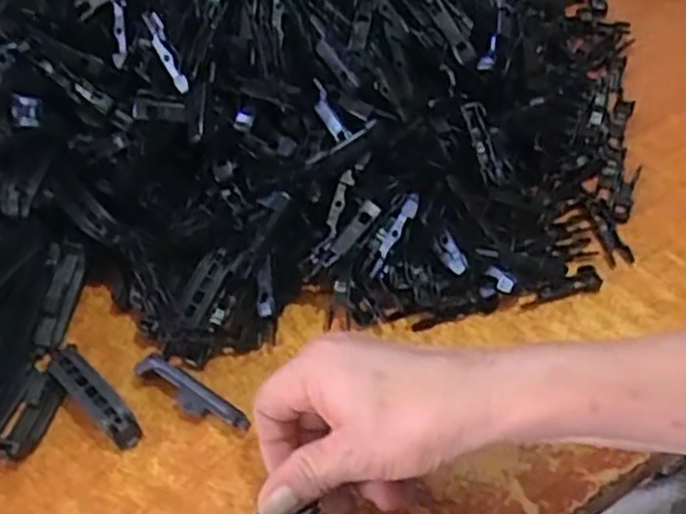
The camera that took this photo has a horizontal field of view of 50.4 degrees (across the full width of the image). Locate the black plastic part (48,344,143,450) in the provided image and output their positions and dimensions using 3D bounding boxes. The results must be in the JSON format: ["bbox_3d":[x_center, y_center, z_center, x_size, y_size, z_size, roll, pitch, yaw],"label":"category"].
[{"bbox_3d":[-0.142,0.075,0.409,0.080,0.015,0.019,34,58,29],"label":"black plastic part"}]

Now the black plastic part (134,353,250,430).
[{"bbox_3d":[-0.084,0.077,0.406,0.073,0.017,0.016,24,54,23],"label":"black plastic part"}]

